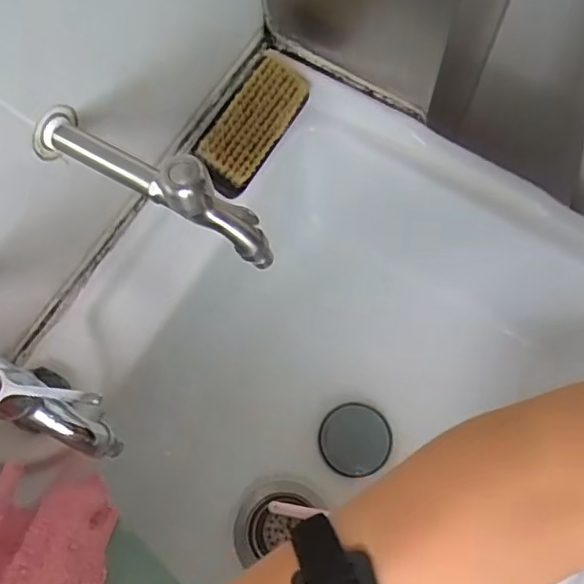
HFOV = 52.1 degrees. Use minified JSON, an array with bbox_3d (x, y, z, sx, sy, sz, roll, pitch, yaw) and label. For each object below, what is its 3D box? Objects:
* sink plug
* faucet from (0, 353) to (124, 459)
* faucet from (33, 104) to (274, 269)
[{"bbox_3d":[0.073,0.171,0.691,0.080,0.024,0.079,-1,72,2],"label":"sink plug"},{"bbox_3d":[-0.181,0.038,0.347,0.160,0.079,0.035,27,75,10],"label":"faucet"},{"bbox_3d":[-0.093,-0.075,0.384,0.172,0.076,0.033,29,75,11],"label":"faucet"}]

